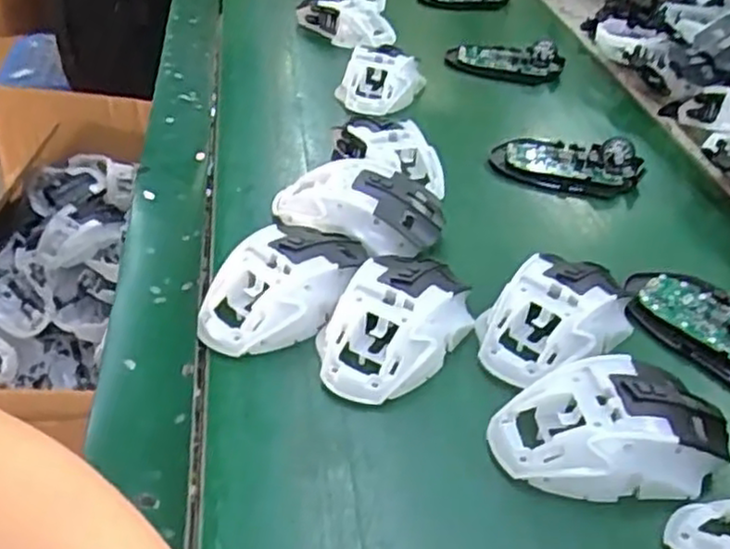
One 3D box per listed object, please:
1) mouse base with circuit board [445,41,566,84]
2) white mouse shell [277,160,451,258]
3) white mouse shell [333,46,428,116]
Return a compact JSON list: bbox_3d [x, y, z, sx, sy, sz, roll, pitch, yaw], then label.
[{"bbox_3d":[0.139,-0.215,0.730,0.112,0.032,0.045,13,42,8],"label":"mouse base with circuit board"},{"bbox_3d":[-0.005,-0.041,0.500,0.117,0.047,0.070,6,41,1],"label":"white mouse shell"},{"bbox_3d":[0.013,-0.177,0.659,0.066,0.036,0.085,19,43,14],"label":"white mouse shell"}]

